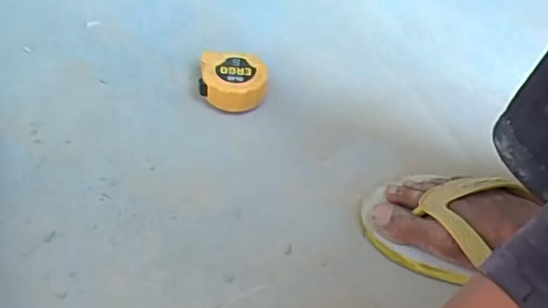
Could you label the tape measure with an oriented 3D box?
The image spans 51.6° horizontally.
[{"bbox_3d":[-0.040,-0.073,0.568,0.068,0.034,0.060,4,52,-1],"label":"tape measure"}]

